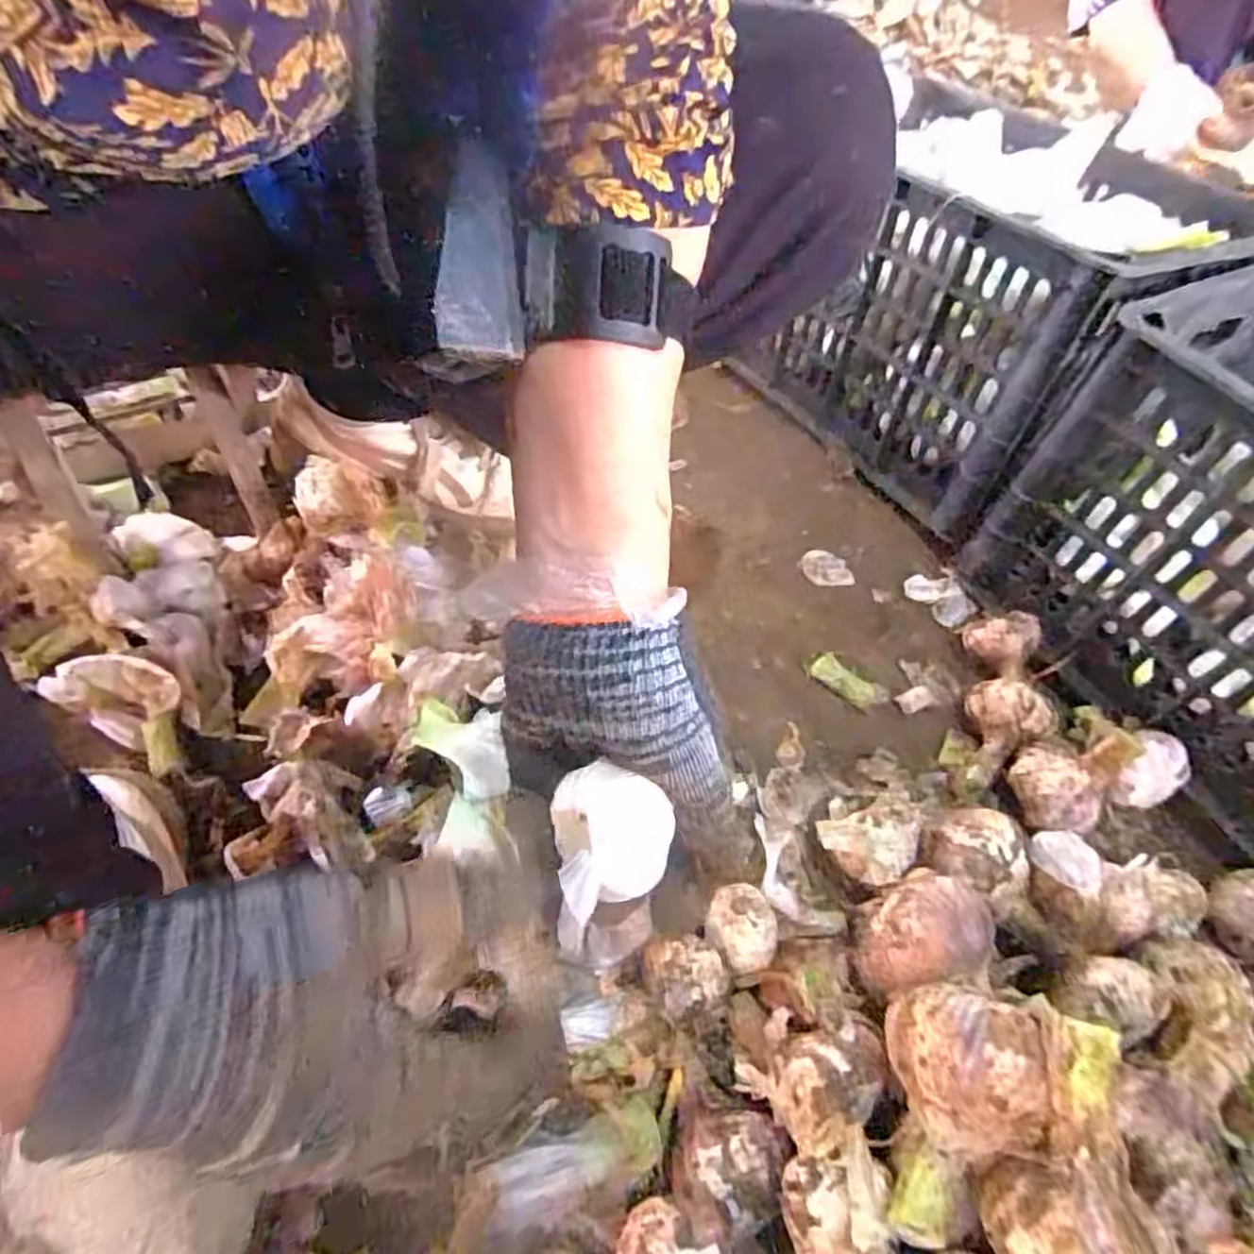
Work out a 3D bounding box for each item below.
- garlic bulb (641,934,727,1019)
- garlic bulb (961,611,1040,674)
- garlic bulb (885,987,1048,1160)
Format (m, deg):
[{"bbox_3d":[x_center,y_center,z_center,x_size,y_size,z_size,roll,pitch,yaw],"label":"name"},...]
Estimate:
[{"bbox_3d":[0.028,0.180,0.372,0.038,0.031,0.035,2,52,-2],"label":"garlic bulb"},{"bbox_3d":[0.267,0.008,0.523,0.042,0.037,0.031,33,57,21],"label":"garlic bulb"},{"bbox_3d":[0.134,0.174,0.289,0.043,0.039,0.055,4,52,0],"label":"garlic bulb"}]

